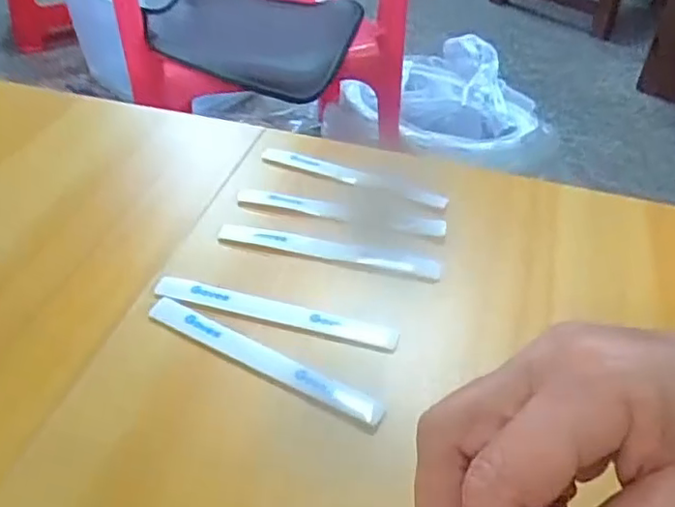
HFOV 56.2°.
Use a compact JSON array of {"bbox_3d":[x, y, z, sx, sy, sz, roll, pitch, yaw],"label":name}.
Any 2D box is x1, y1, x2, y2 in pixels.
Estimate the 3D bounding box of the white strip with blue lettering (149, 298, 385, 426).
[{"bbox_3d":[-0.034,0.045,0.280,0.120,0.004,0.013,21,54,21],"label":"white strip with blue lettering"}]

